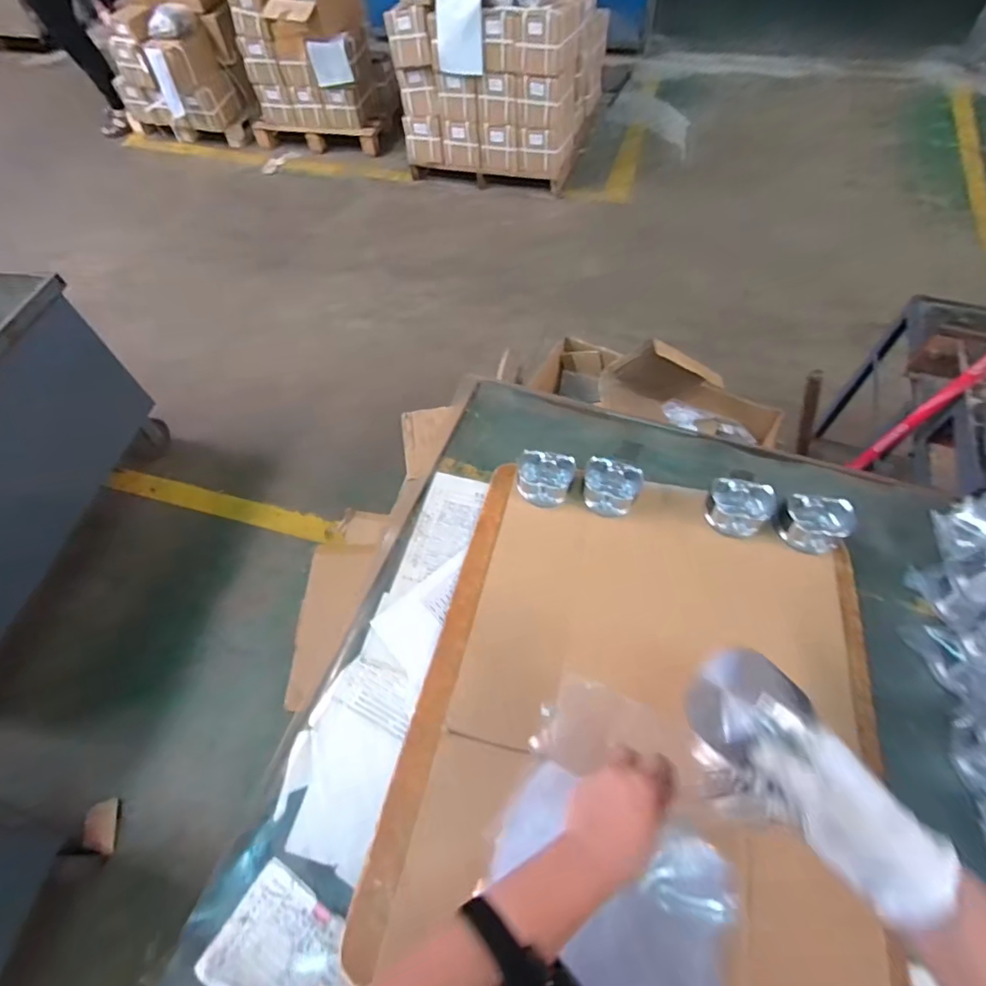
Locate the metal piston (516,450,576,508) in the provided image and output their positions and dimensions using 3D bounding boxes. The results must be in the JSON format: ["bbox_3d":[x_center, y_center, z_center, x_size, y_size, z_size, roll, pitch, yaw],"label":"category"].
[{"bbox_3d":[0.077,-0.017,0.750,0.084,0.045,0.082,2,57,4],"label":"metal piston"}]

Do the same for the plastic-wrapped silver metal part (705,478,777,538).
[{"bbox_3d":[0.341,0.018,0.715,0.082,0.039,0.074,27,62,19],"label":"plastic-wrapped silver metal part"}]

